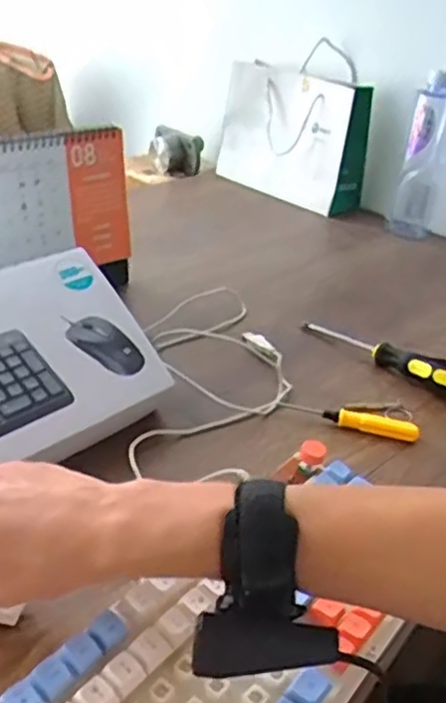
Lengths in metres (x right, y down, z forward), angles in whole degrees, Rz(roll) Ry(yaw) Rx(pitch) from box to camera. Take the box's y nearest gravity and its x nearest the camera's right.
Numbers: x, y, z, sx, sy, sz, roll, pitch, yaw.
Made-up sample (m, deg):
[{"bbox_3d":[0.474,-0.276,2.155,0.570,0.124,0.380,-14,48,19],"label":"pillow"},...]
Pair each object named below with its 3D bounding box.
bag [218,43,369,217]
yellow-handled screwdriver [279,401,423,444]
[{"bbox_3d":[0.123,-0.366,1.173,0.252,0.208,0.104,30,38,35],"label":"bag"},{"bbox_3d":[0.113,0.059,0.626,0.123,0.019,0.017,14,31,12],"label":"yellow-handled screwdriver"}]

